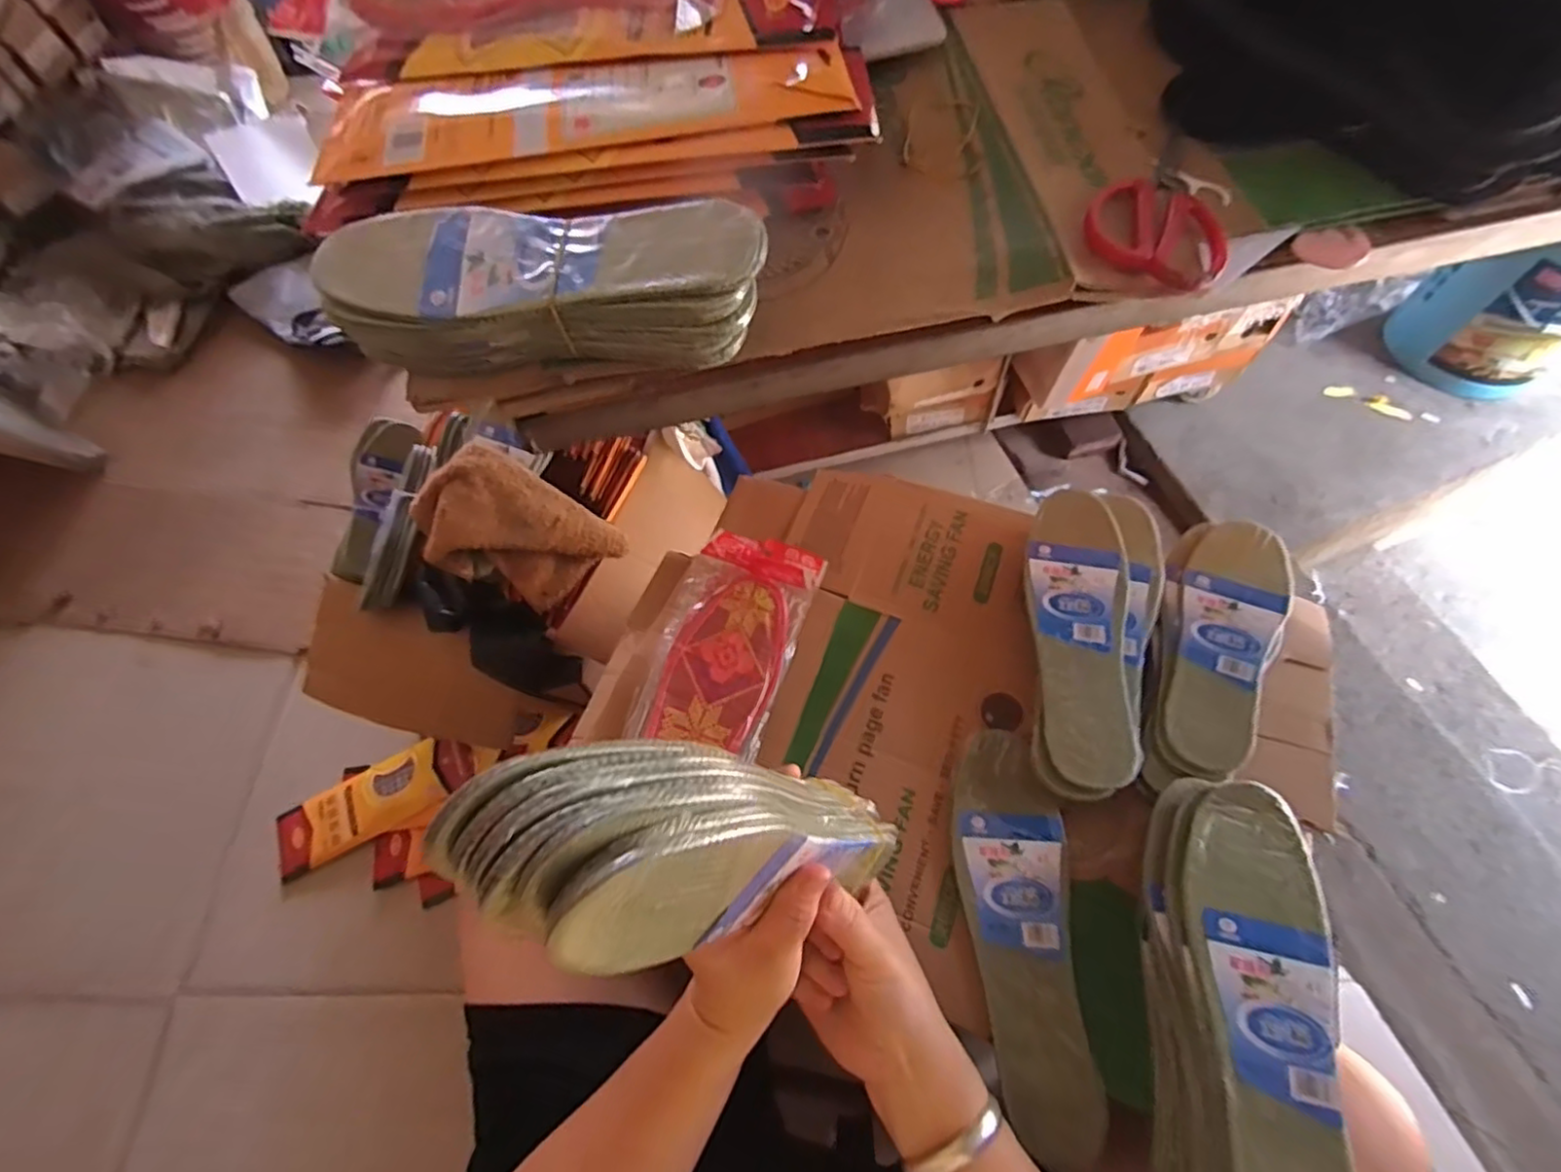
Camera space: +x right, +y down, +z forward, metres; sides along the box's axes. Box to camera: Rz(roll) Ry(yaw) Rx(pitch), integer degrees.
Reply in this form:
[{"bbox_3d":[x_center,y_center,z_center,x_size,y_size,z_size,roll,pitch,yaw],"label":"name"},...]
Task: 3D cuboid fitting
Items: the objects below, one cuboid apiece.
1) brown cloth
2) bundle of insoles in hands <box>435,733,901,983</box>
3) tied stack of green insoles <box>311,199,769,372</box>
[{"bbox_3d":[-0.298,-0.057,0.738,0.203,0.058,0.138,37,76,-24],"label":"brown cloth"},{"bbox_3d":[-0.016,0.108,0.272,0.060,0.223,0.070,-27,58,29],"label":"bundle of insoles in hands"},{"bbox_3d":[-0.120,-0.154,0.344,0.223,0.052,0.075,-2,62,2],"label":"tied stack of green insoles"}]

